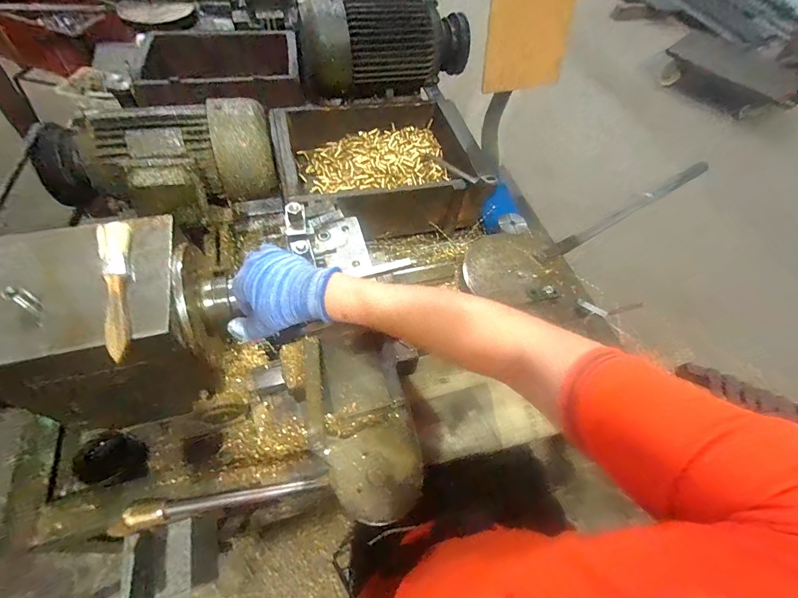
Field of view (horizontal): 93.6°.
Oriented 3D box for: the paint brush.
[{"bbox_3d":[-0.276,-0.013,0.362,0.027,0.012,0.162,-16,60,-14],"label":"paint brush"}]

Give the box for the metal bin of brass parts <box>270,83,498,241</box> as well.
[{"bbox_3d":[-0.043,-0.300,0.833,0.424,0.123,0.348,-7,59,-9],"label":"metal bin of brass parts"}]

